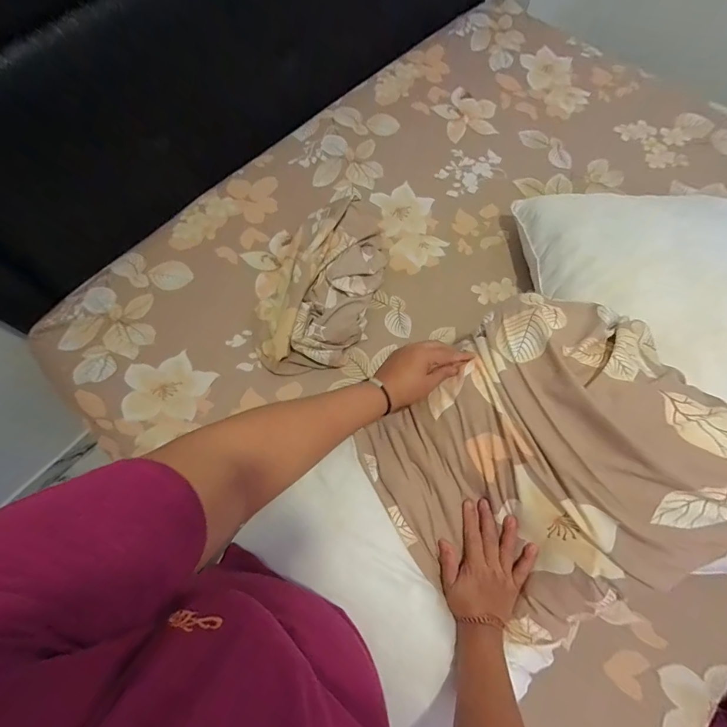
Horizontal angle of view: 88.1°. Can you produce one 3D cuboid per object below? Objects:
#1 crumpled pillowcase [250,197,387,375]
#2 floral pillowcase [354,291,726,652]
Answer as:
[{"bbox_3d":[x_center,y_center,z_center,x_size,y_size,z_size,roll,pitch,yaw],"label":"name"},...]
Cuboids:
[{"bbox_3d":[-0.079,-0.163,0.735,0.205,0.060,0.377,18,69,7],"label":"crumpled pillowcase"},{"bbox_3d":[0.223,0.119,0.458,0.352,0.158,0.348,-38,73,-14],"label":"floral pillowcase"}]

